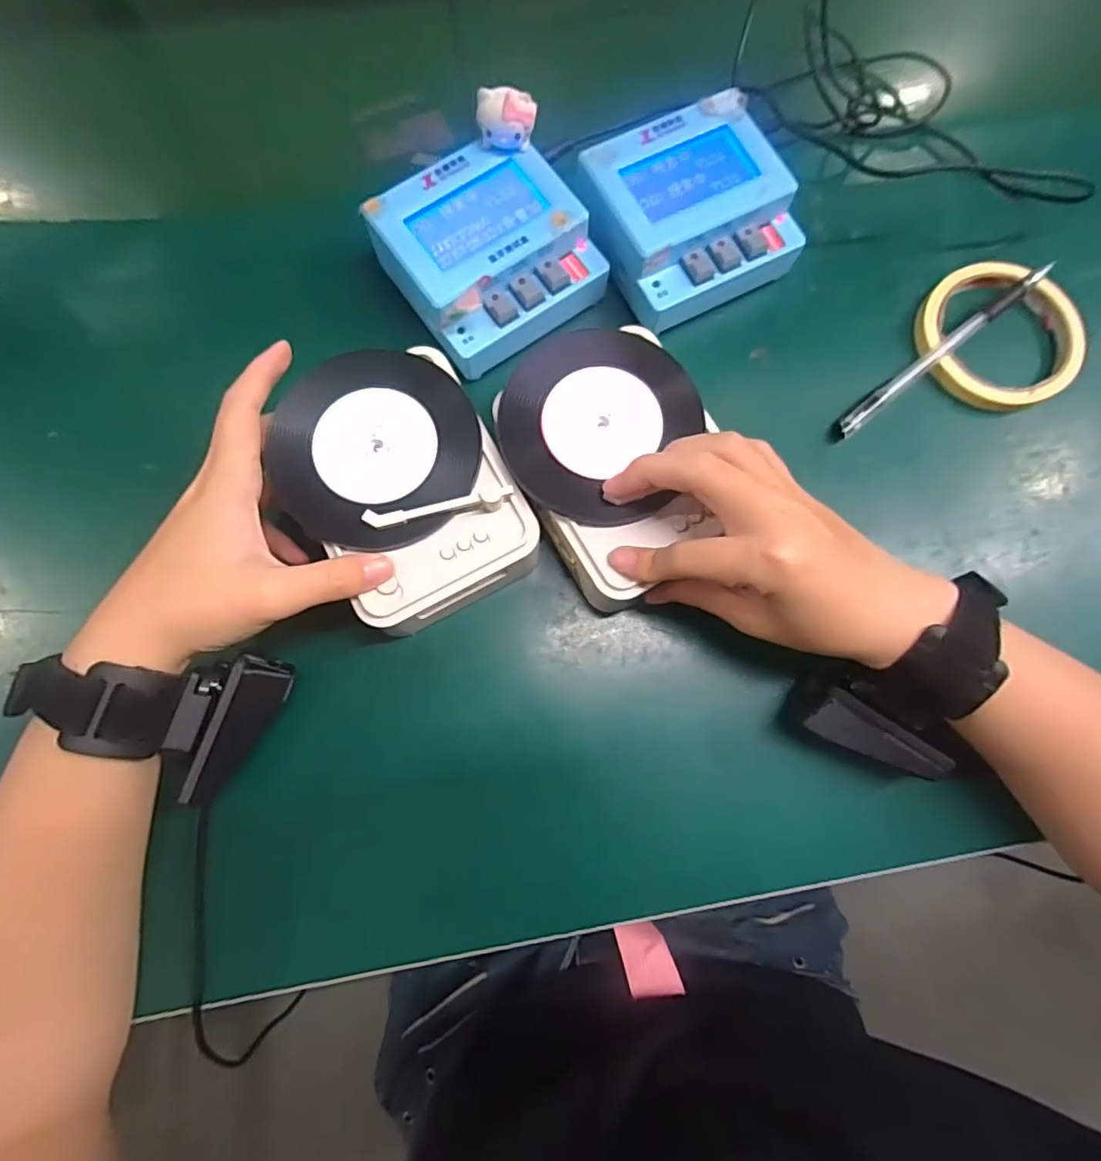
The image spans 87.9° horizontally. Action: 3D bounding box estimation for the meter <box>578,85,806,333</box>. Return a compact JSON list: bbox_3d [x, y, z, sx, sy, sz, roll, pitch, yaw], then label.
[{"bbox_3d":[0.080,-0.210,0.336,0.109,0.049,0.097,-29,80,-7],"label":"meter"}]

